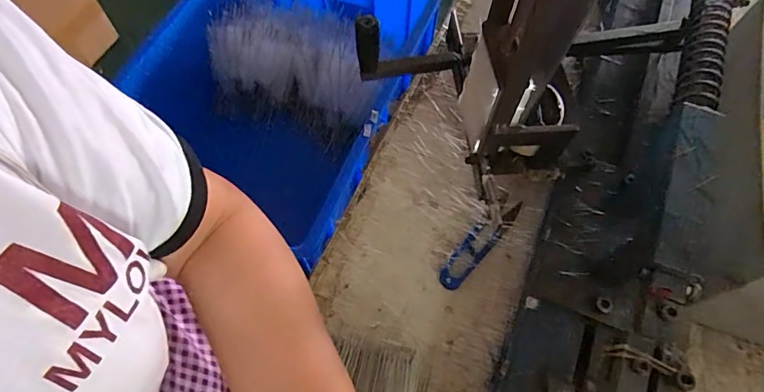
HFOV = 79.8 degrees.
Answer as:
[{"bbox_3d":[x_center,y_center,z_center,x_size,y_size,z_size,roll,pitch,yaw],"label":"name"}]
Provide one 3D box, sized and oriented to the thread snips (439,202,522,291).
[{"bbox_3d":[0.094,0.043,0.436,0.025,0.008,0.113,39,69,17],"label":"thread snips"}]

